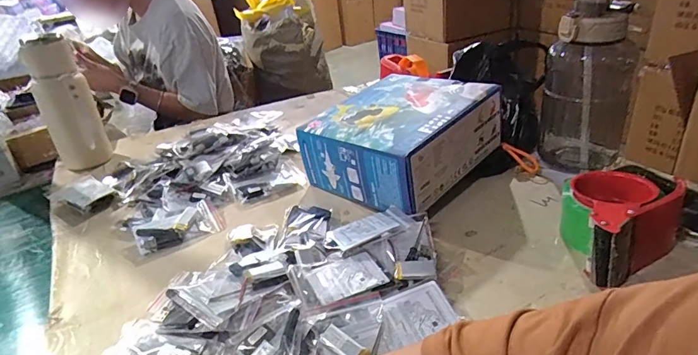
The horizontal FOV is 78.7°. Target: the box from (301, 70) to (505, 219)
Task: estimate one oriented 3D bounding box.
[{"bbox_3d":[0.071,-0.059,0.613,0.208,0.103,0.215,19,38,38],"label":"box"}]

